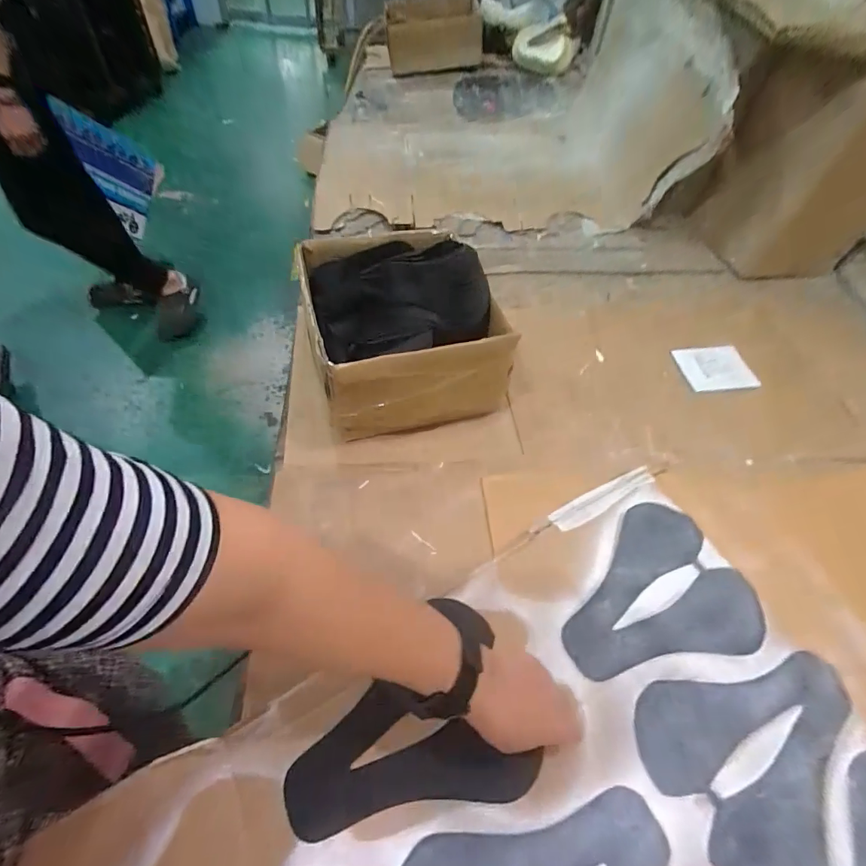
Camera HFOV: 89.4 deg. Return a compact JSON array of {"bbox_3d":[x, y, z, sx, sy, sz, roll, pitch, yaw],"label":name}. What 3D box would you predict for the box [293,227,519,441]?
[{"bbox_3d":[-0.054,-0.169,0.685,0.263,0.176,0.298,-11,54,-12],"label":"box"}]

